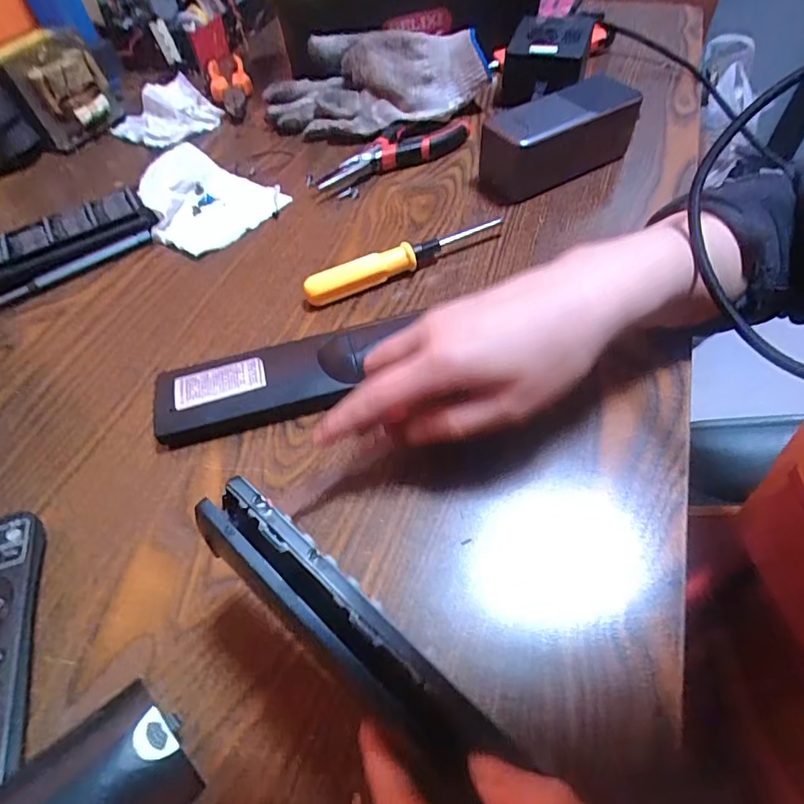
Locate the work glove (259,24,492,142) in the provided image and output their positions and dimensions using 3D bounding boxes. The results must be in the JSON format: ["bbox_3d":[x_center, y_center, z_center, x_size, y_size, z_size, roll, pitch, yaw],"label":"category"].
[{"bbox_3d":[-0.030,-0.335,0.529,0.232,0.081,0.126,-9,54,-1],"label":"work glove"}]

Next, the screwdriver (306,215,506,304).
[{"bbox_3d":[0.004,-0.105,0.361,0.156,0.018,0.017,-20,54,-14],"label":"screwdriver"}]

